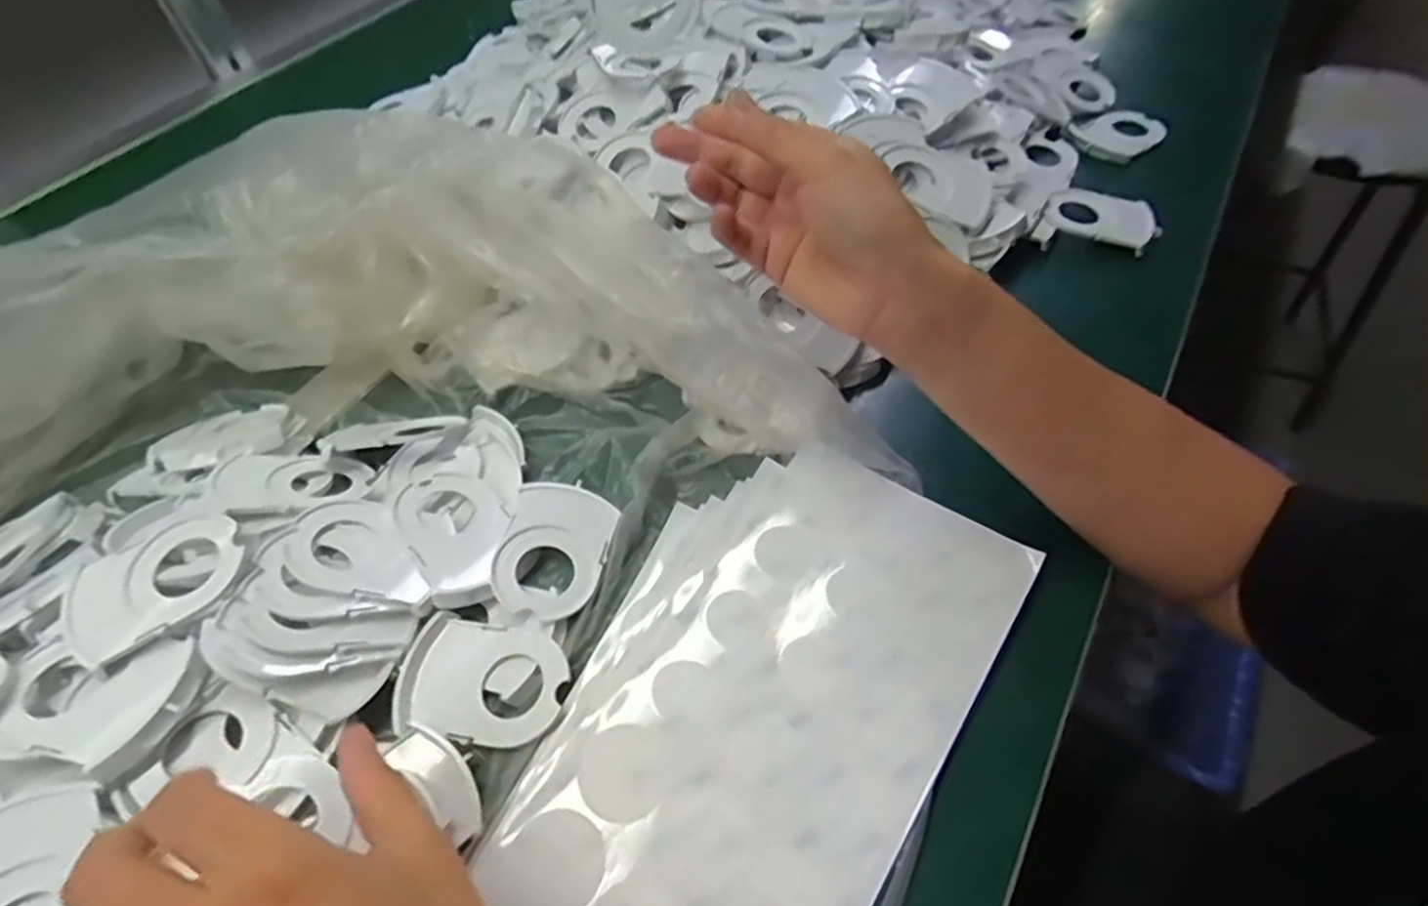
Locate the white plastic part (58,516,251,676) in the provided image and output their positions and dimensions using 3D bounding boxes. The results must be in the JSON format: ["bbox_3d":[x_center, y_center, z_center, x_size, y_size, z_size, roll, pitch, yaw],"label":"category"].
[{"bbox_3d":[-0.257,0.059,0.323,0.074,0.013,0.055,-36,59,-21],"label":"white plastic part"}]

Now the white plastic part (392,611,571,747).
[{"bbox_3d":[-0.110,0.108,0.333,0.078,0.007,0.055,3,54,6],"label":"white plastic part"}]

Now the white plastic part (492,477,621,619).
[{"bbox_3d":[-0.083,0.050,0.368,0.053,0.009,0.074,5,54,7],"label":"white plastic part"}]

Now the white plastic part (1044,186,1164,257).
[{"bbox_3d":[0.291,-0.177,0.521,0.078,0.007,0.052,24,67,15],"label":"white plastic part"}]

